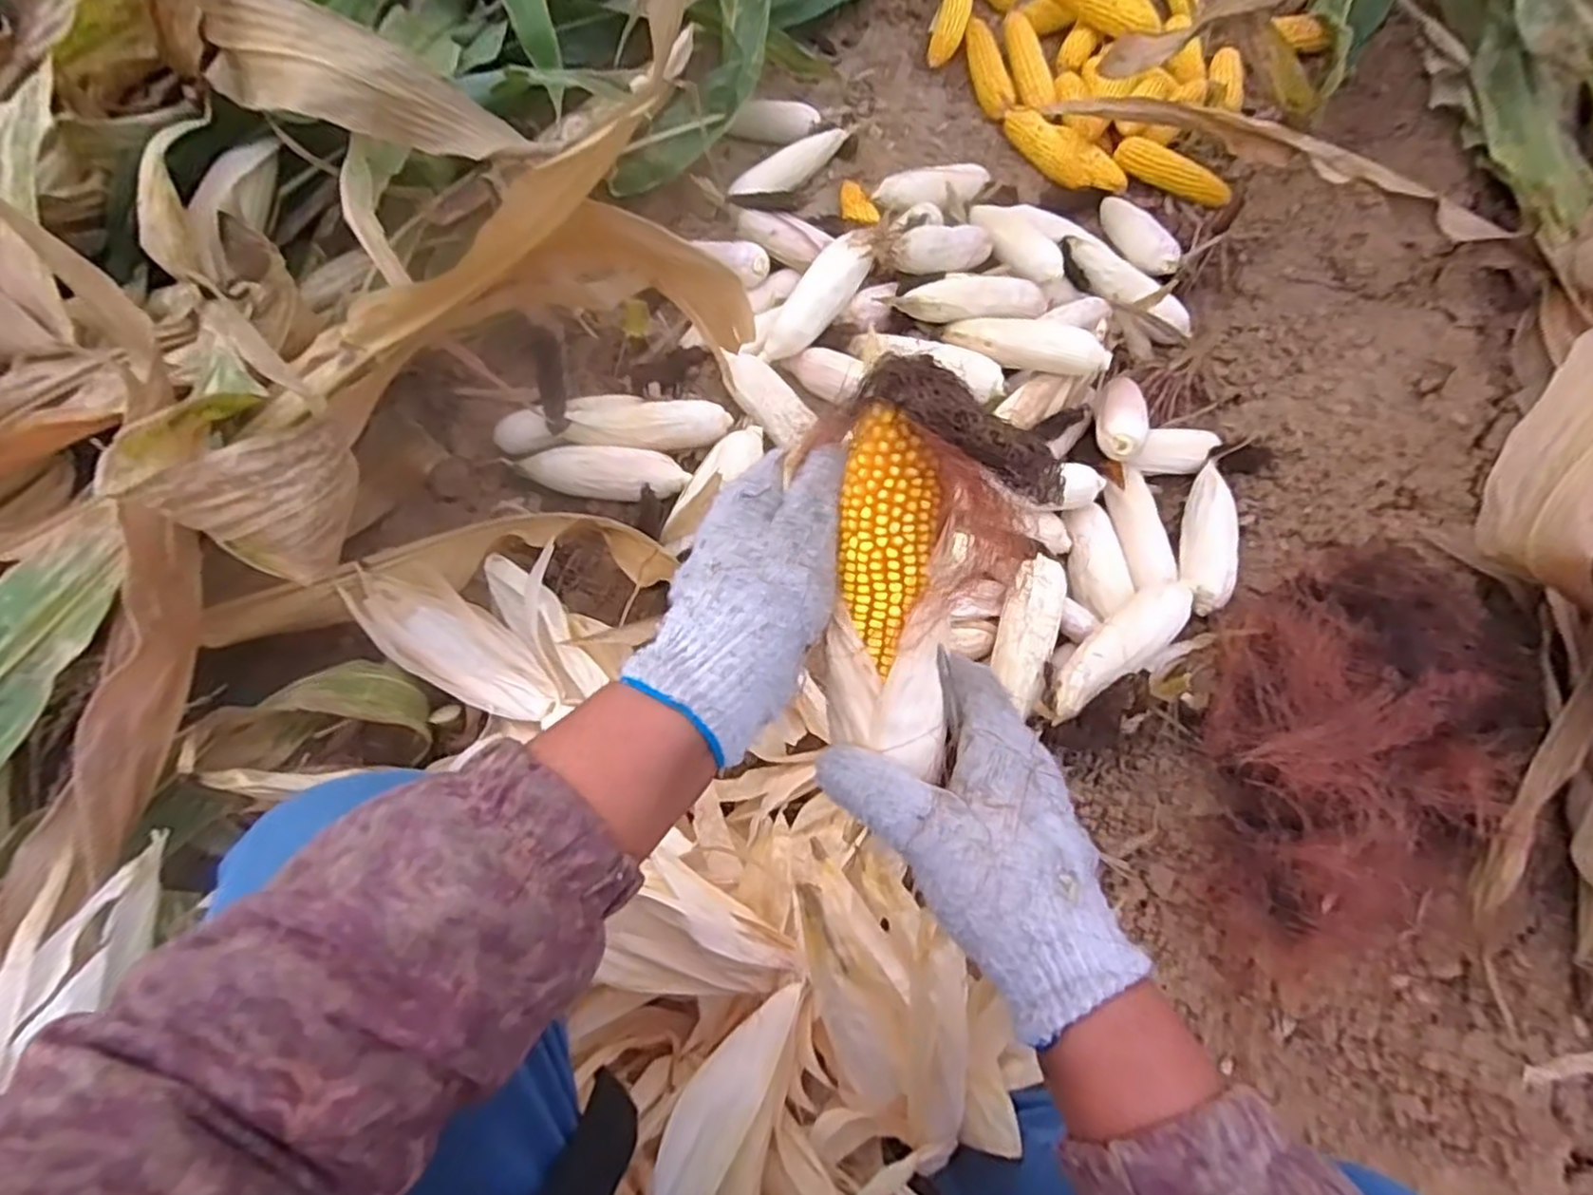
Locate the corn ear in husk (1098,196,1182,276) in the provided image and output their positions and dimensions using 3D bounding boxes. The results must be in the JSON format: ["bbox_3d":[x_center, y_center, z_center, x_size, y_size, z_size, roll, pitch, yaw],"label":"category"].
[{"bbox_3d":[0.499,-0.541,1.104,0.043,0.050,0.203,-8,49,-7],"label":"corn ear in husk"}]

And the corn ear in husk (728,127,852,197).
[{"bbox_3d":[-0.009,-0.653,1.127,0.205,0.037,0.054,-28,70,-2],"label":"corn ear in husk"}]

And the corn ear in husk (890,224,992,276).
[{"bbox_3d":[0.198,-0.464,0.993,0.204,0.041,0.055,-28,69,-37],"label":"corn ear in husk"}]

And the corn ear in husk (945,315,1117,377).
[{"bbox_3d":[0.277,-0.307,0.912,0.201,0.052,0.050,20,65,25],"label":"corn ear in husk"}]

